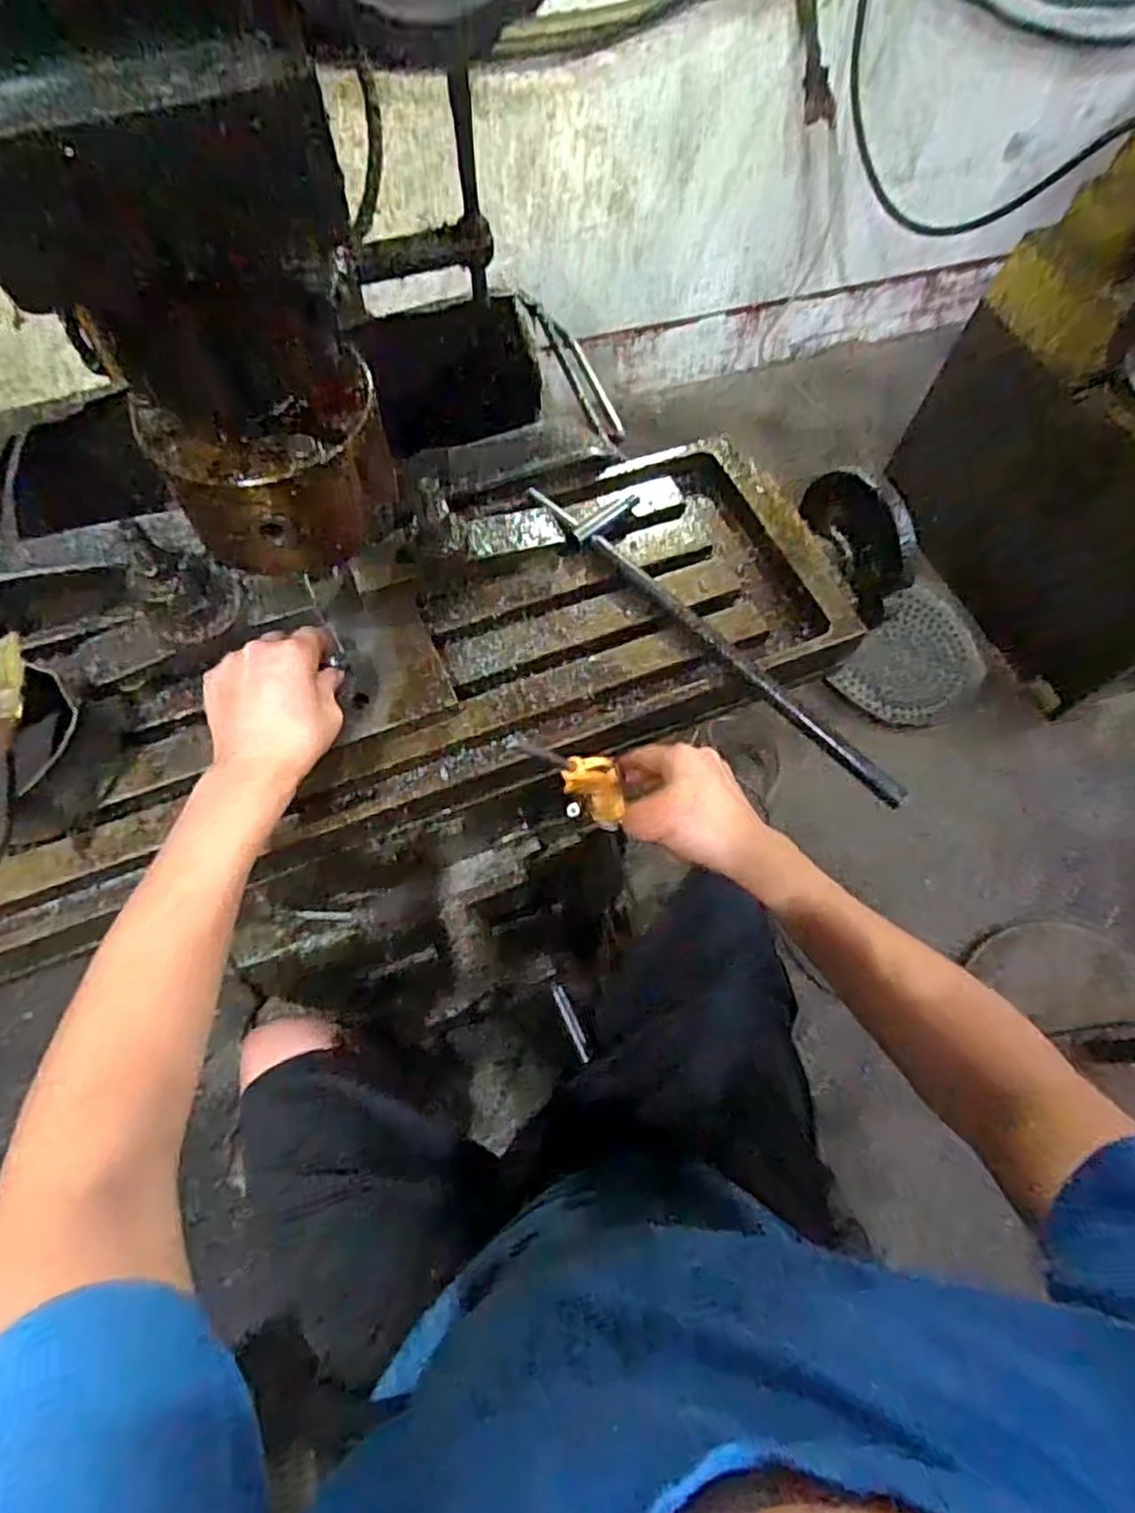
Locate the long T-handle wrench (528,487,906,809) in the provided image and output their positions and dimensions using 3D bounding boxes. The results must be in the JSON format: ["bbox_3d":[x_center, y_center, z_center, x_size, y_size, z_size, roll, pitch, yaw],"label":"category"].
[{"bbox_3d":[0.125,-0.111,0.565,0.072,0.021,0.373,-41,73,-19],"label":"long T-handle wrench"}]

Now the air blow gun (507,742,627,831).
[{"bbox_3d":[0.006,0.014,0.528,0.119,0.024,0.044,36,60,-32],"label":"air blow gun"}]

